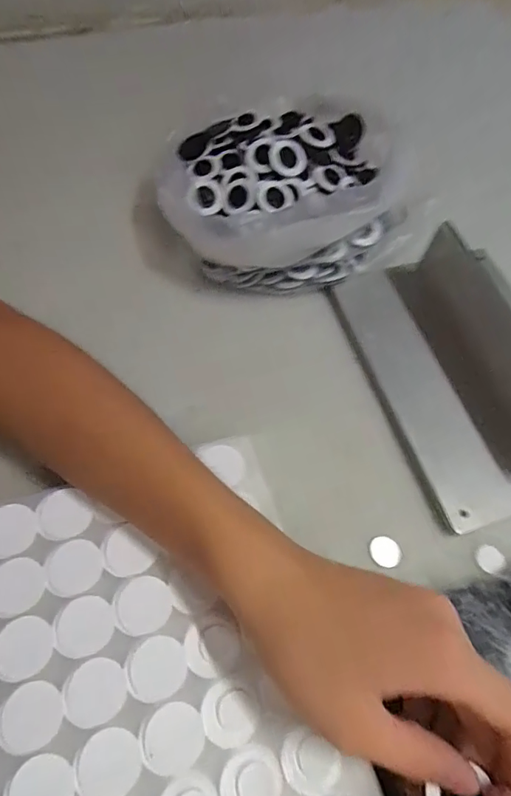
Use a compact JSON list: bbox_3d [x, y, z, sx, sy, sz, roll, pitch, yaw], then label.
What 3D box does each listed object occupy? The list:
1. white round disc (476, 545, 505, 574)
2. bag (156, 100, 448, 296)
[{"bbox_3d":[0.139,0.095,0.279,0.017,0.004,0.016,2,62,-3],"label":"white round disc"},{"bbox_3d":[0.024,-0.159,0.359,0.178,0.074,0.149,-22,66,-15],"label":"bag"}]

